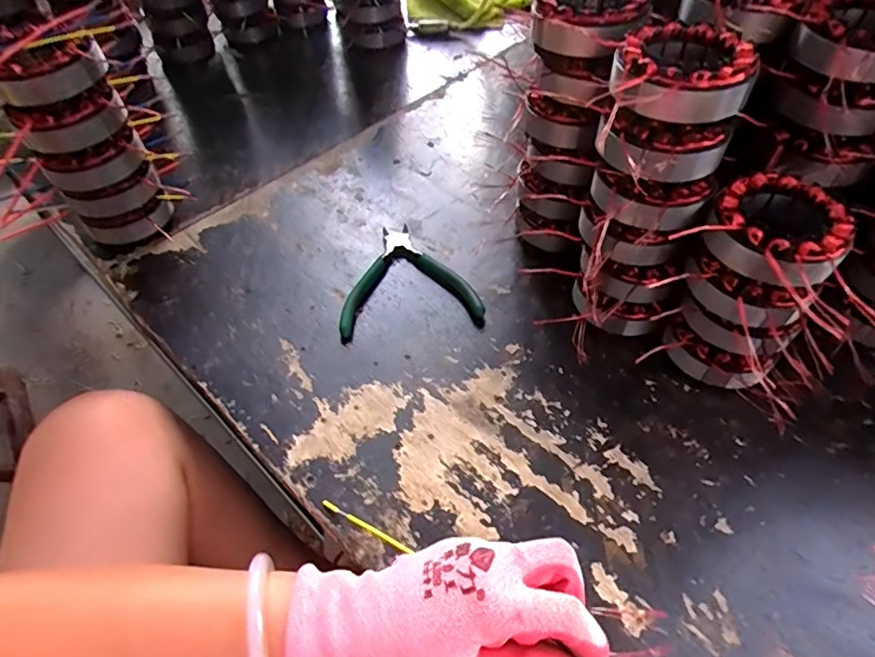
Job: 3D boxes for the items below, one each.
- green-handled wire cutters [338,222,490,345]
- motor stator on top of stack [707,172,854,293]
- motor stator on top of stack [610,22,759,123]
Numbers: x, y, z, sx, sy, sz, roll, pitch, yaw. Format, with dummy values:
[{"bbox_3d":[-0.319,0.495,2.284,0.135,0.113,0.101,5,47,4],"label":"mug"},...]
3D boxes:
[{"bbox_3d":[-0.025,-0.051,0.525,0.131,0.014,0.141,-4,52,0],"label":"green-handled wire cutters"},{"bbox_3d":[0.235,-0.065,0.372,0.085,0.037,0.089,30,59,24],"label":"motor stator on top of stack"},{"bbox_3d":[0.160,-0.170,0.357,0.083,0.035,0.080,5,52,7],"label":"motor stator on top of stack"}]

